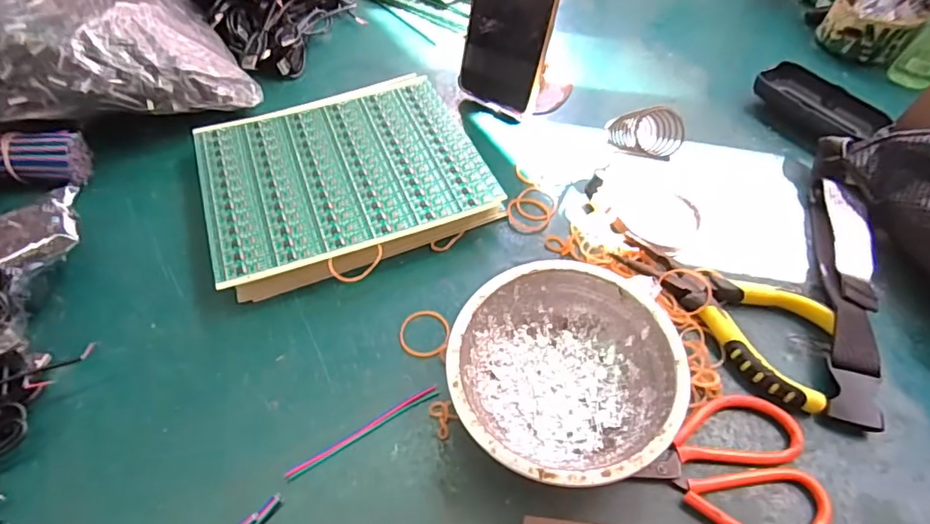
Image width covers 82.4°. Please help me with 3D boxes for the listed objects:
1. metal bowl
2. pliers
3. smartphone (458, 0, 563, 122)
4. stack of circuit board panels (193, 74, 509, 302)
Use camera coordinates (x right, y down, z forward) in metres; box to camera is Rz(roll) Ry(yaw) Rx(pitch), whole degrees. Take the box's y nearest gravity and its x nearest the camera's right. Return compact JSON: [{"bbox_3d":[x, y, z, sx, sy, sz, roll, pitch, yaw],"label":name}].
[{"bbox_3d":[0.056,0.064,0.306,0.124,0.044,0.125,1,53,-1],"label":"metal bowl"},{"bbox_3d":[0.176,0.026,0.353,0.070,0.017,0.150,-33,60,-23],"label":"pliers"},{"bbox_3d":[0.041,-0.207,0.434,0.081,0.173,0.018,32,45,23],"label":"smartphone"},{"bbox_3d":[-0.095,-0.068,0.419,0.201,0.031,0.178,-17,55,-13],"label":"stack of circuit board panels"}]

